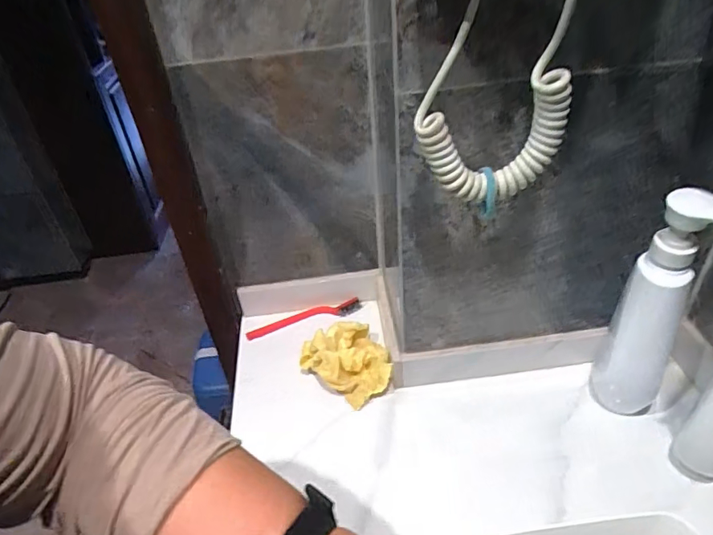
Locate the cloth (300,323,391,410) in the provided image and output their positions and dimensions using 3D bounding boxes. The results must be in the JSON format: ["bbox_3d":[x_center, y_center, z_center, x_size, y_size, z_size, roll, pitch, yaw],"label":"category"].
[{"bbox_3d":[-0.012,0.117,0.628,0.101,0.049,0.102,-16,38,-16],"label":"cloth"}]

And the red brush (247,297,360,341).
[{"bbox_3d":[-0.074,0.071,0.724,0.166,0.014,0.024,-13,37,-12],"label":"red brush"}]

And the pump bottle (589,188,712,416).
[{"bbox_3d":[0.297,0.043,0.507,0.064,0.267,0.065,18,42,27],"label":"pump bottle"}]

